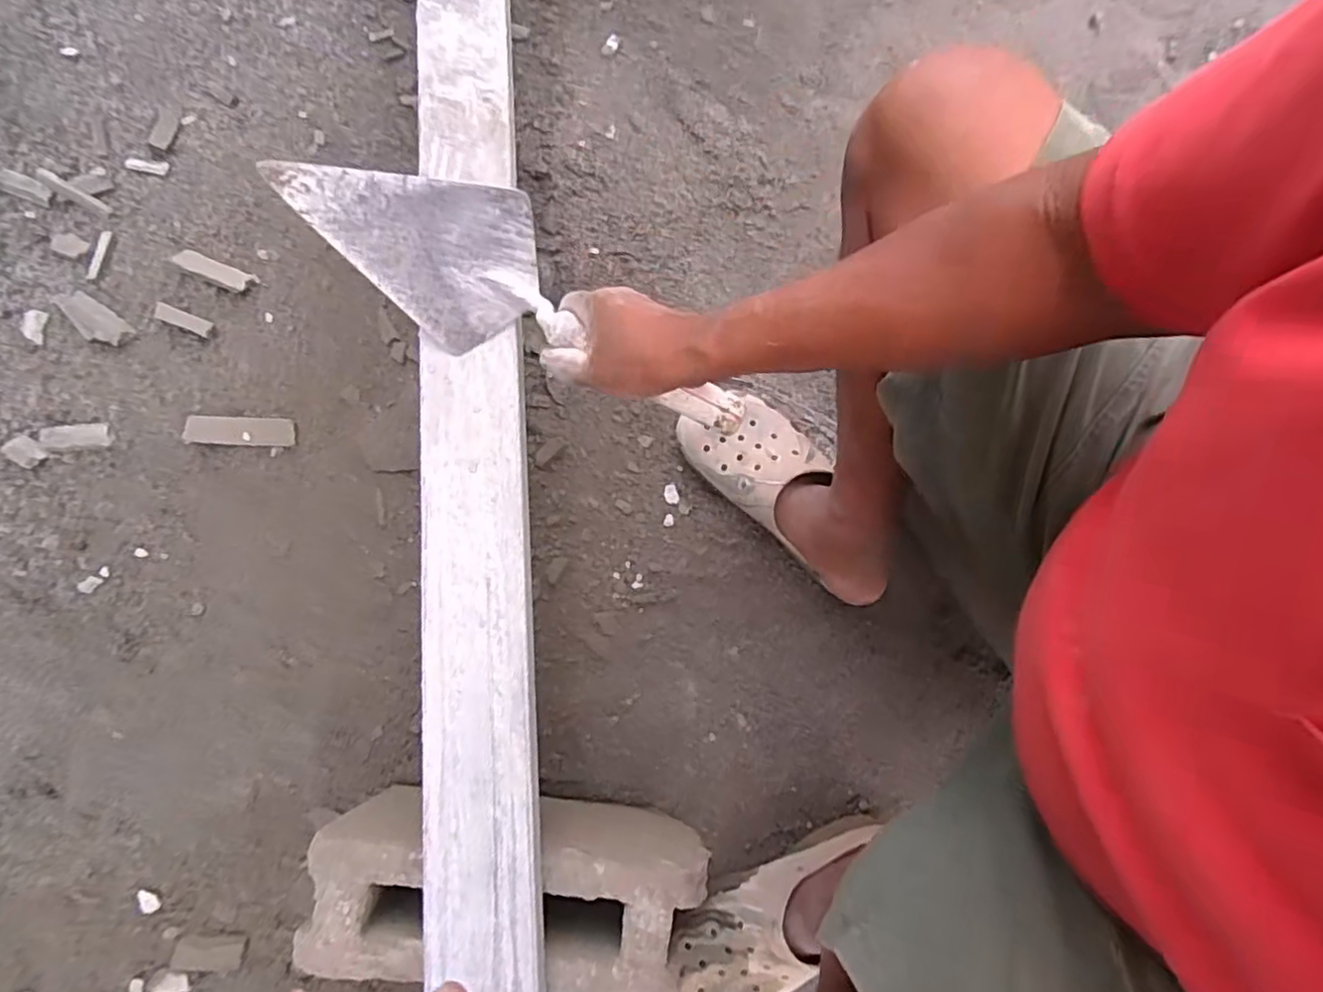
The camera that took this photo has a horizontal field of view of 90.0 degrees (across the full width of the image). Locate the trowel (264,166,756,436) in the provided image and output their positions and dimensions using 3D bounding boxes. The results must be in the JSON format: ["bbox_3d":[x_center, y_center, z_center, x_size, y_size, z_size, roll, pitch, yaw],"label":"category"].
[{"bbox_3d":[-0.097,-0.150,0.508,0.352,0.069,0.105,27,80,-12],"label":"trowel"}]

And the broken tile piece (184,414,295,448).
[{"bbox_3d":[-0.451,-0.070,0.710,0.104,0.009,0.031,2,79,-14],"label":"broken tile piece"}]

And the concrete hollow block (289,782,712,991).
[{"bbox_3d":[-0.119,0.327,0.580,0.300,0.196,0.109,7,79,2],"label":"concrete hollow block"}]

